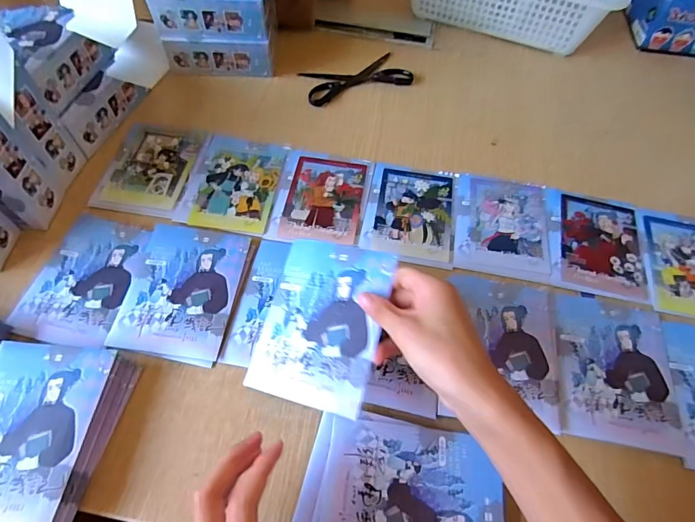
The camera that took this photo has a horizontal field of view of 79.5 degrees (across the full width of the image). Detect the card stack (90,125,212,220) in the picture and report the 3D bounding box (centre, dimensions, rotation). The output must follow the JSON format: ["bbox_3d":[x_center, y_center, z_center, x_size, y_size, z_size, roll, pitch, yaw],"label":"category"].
[{"bbox_3d":[-0.247,-0.119,0.531,0.109,0.005,0.143,8,60,4],"label":"card stack"}]

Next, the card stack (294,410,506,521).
[{"bbox_3d":[0.045,0.192,0.341,0.160,0.018,0.114,11,60,6],"label":"card stack"}]

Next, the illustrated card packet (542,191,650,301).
[{"bbox_3d":[0.289,-0.022,0.487,0.110,0.006,0.139,13,60,7],"label":"illustrated card packet"}]

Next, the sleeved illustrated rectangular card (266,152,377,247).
[{"bbox_3d":[-0.031,-0.080,0.514,0.110,0.004,0.136,8,60,4],"label":"sleeved illustrated rectangular card"}]

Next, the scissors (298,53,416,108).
[{"bbox_3d":[0.011,-0.279,0.632,0.158,0.011,0.079,-19,61,-12],"label":"scissors"}]

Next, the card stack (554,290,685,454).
[{"bbox_3d":[0.258,0.101,0.409,0.107,0.011,0.145,11,60,6],"label":"card stack"}]

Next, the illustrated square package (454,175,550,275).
[{"bbox_3d":[0.185,-0.048,0.503,0.109,0.006,0.138,8,60,4],"label":"illustrated square package"}]

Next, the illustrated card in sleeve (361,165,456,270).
[{"bbox_3d":[0.078,-0.062,0.505,0.107,0.004,0.143,9,60,4],"label":"illustrated card in sleeve"}]

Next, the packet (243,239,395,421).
[{"bbox_3d":[-0.022,0.051,0.369,0.107,0.005,0.142,9,72,21],"label":"packet"}]

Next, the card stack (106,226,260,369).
[{"bbox_3d":[-0.172,0.028,0.441,0.116,0.009,0.147,8,60,4],"label":"card stack"}]

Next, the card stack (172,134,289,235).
[{"bbox_3d":[-0.140,-0.100,0.521,0.110,0.004,0.145,7,60,4],"label":"card stack"}]

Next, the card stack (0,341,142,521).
[{"bbox_3d":[-0.269,0.147,0.359,0.120,0.030,0.145,7,59,3],"label":"card stack"}]

